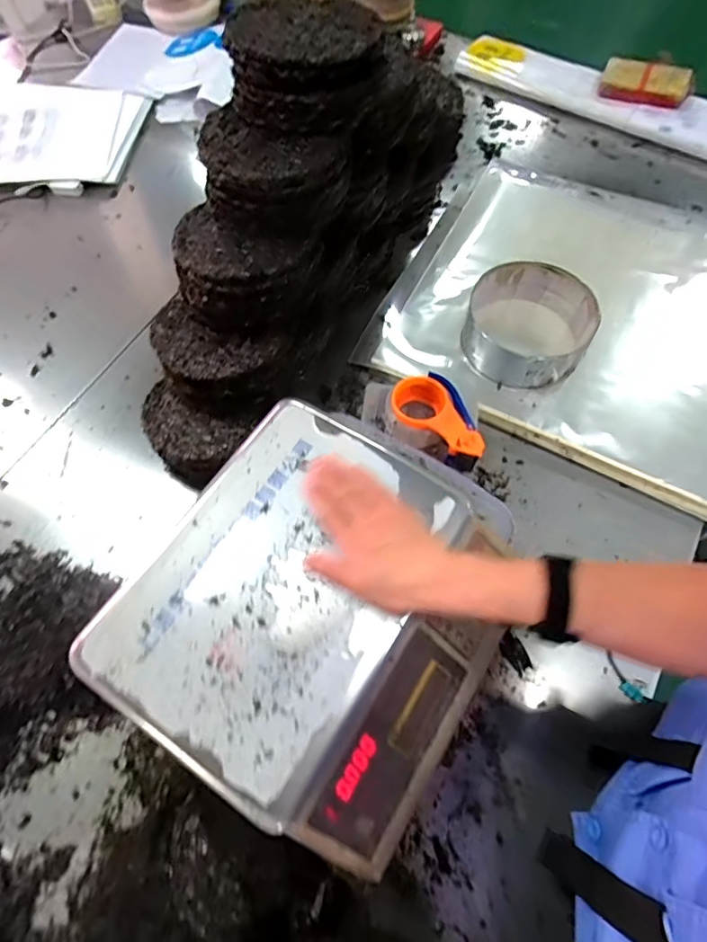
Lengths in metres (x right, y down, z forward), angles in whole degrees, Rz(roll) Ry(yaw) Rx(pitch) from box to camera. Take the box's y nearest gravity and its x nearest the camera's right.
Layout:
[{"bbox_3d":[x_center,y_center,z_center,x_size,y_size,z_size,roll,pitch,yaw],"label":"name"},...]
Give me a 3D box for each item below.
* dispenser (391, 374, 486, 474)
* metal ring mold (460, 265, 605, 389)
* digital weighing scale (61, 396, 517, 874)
[{"bbox_3d":[0.125,-0.073,0.736,0.147,0.057,0.087,32,68,15],"label":"dispenser"},{"bbox_3d":[0.288,-0.241,0.854,0.194,0.088,0.193,19,67,10],"label":"metal ring mold"},{"bbox_3d":[-0.019,0.123,0.494,0.313,0.095,0.341,32,70,15],"label":"digital weighing scale"}]

